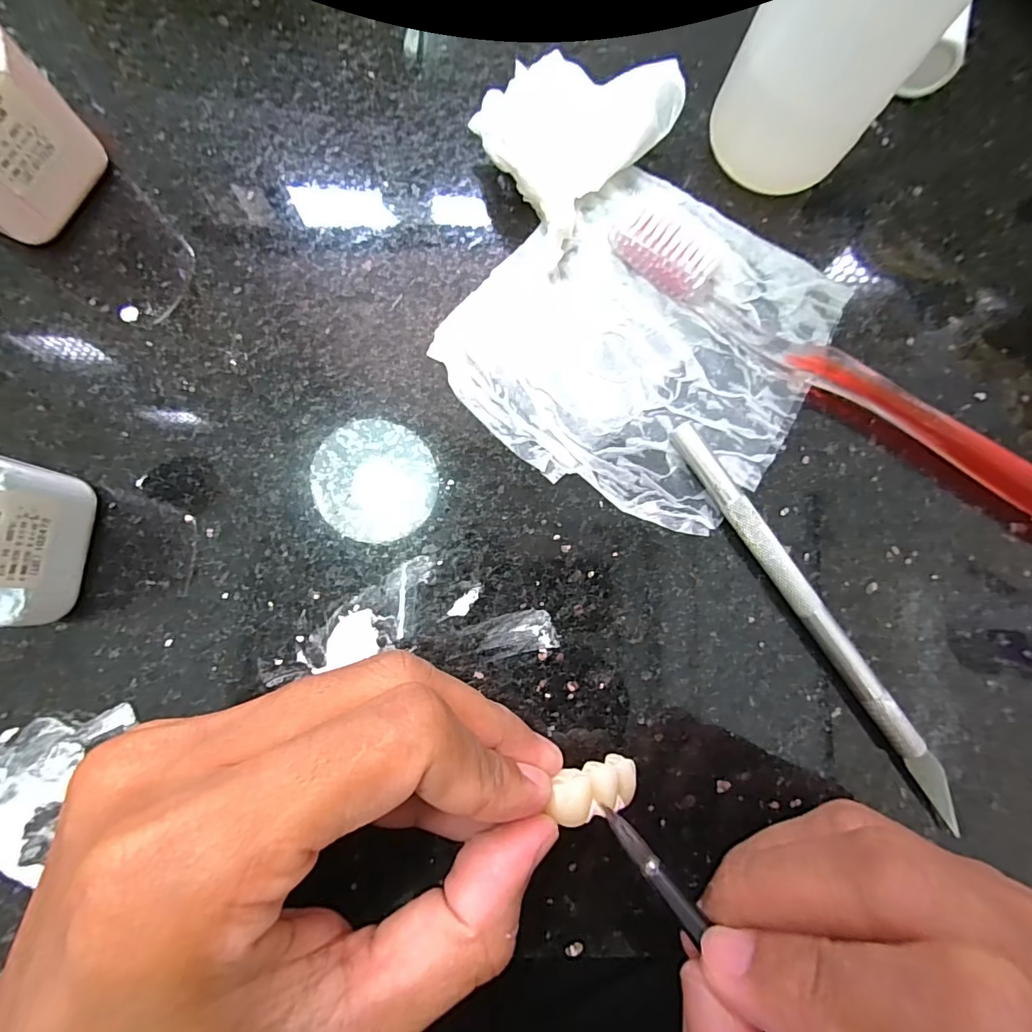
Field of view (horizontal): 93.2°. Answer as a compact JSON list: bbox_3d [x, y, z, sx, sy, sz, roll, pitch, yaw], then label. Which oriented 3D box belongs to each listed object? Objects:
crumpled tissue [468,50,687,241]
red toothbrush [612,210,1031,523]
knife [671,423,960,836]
[{"bbox_3d":[0.018,-0.128,0.161,0.046,0.019,0.060,41,81,3],"label":"crumpled tissue"},{"bbox_3d":[0.110,-0.040,0.157,0.183,0.013,0.015,36,81,2],"label":"red toothbrush"},{"bbox_3d":[0.089,0.029,0.147,0.007,0.009,0.135,-33,85,-7],"label":"knife"}]

